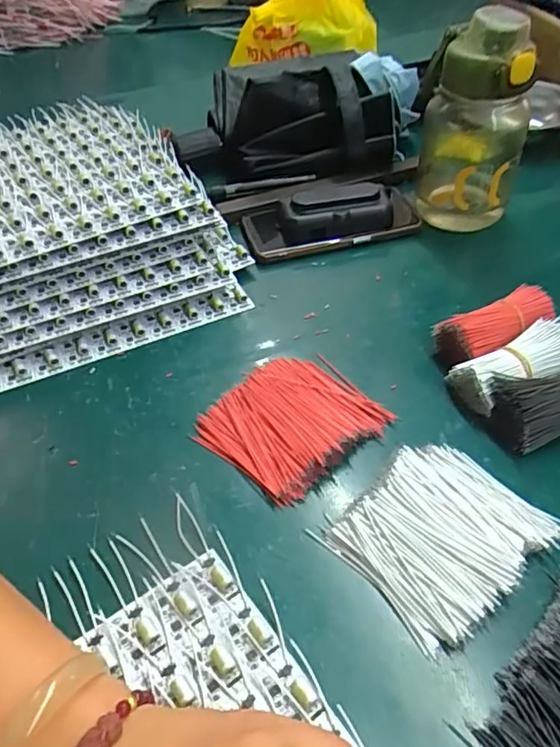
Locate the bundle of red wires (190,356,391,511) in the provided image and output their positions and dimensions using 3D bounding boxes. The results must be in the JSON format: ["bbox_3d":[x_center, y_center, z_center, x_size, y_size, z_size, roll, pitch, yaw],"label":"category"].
[{"bbox_3d":[0.008,0.029,0.370,0.108,0.015,0.090,-34,55,-22],"label":"bundle of red wires"}]

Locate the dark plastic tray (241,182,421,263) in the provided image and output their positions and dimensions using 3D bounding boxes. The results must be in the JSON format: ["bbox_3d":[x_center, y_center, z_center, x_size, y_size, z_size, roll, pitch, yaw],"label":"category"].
[{"bbox_3d":[0.052,-0.158,0.529,0.173,0.037,0.076,-14,51,-7],"label":"dark plastic tray"}]

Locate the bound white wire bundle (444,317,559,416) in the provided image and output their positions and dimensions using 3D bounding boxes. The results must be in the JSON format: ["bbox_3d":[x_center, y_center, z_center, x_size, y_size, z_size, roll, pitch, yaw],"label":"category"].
[{"bbox_3d":[0.167,-0.005,0.388,0.092,0.038,0.040,-24,52,-14],"label":"bound white wire bundle"}]

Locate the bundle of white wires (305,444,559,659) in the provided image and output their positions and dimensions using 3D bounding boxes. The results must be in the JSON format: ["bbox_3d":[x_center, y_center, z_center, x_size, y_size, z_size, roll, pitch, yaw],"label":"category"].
[{"bbox_3d":[0.093,0.086,0.312,0.110,0.020,0.091,-33,55,-21],"label":"bundle of white wires"}]

